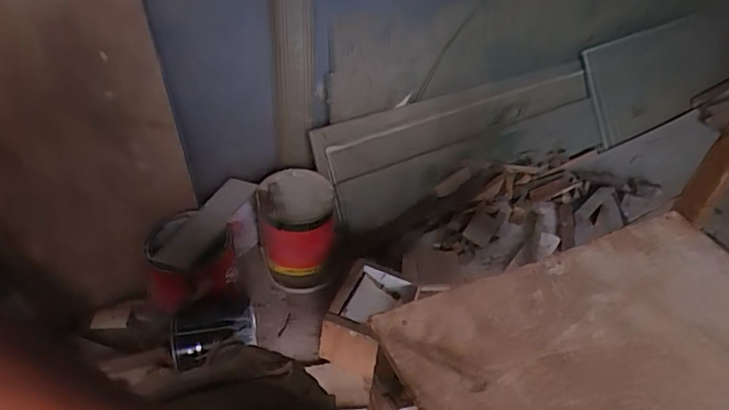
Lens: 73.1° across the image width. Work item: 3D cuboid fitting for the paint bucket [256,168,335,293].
[{"bbox_3d":[-0.129,0.052,0.960,0.148,0.191,0.157,3,40,-3],"label":"paint bucket"}]

